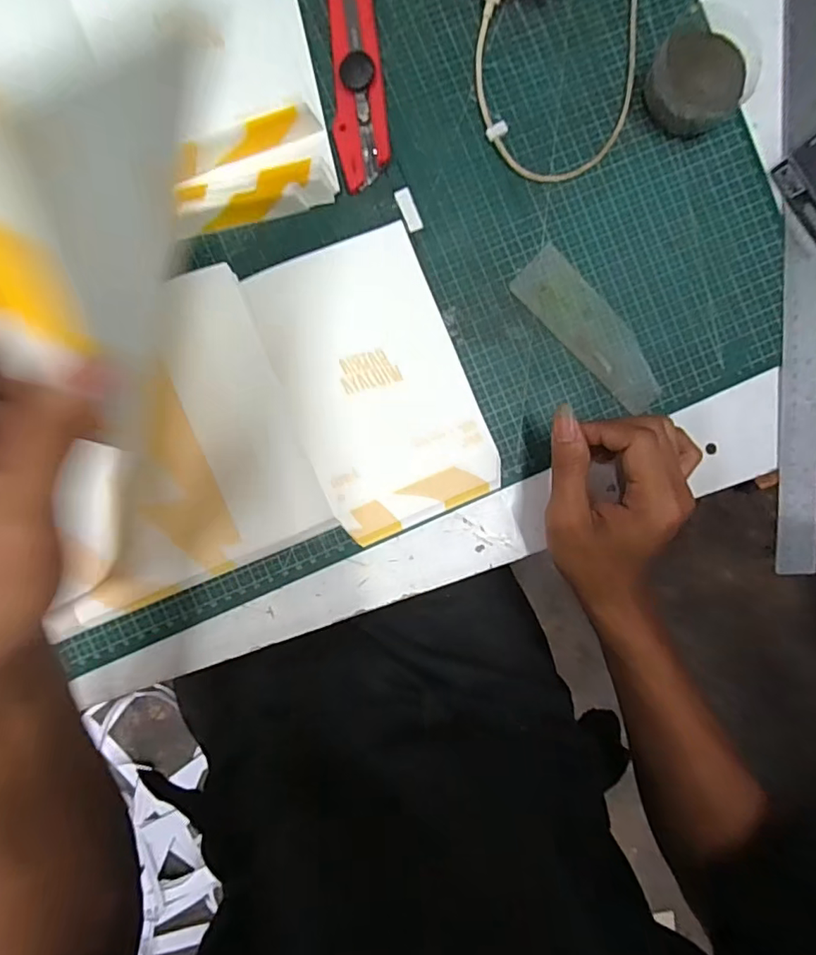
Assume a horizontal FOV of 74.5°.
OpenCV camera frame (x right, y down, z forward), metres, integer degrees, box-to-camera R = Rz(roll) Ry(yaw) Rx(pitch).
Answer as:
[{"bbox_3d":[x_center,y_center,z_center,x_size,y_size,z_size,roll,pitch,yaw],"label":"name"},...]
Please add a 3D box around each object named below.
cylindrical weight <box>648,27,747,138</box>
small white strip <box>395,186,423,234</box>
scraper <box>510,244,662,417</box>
[{"bbox_3d":[0.183,-0.251,0.345,0.066,0.032,0.056,-41,94,-3],"label":"cylindrical weight"},{"bbox_3d":[0.001,-0.176,0.352,0.010,0.004,0.029,-23,93,-4],"label":"small white strip"},{"bbox_3d":[0.126,-0.098,0.361,0.040,0.004,0.124,-45,94,-2],"label":"scraper"}]

